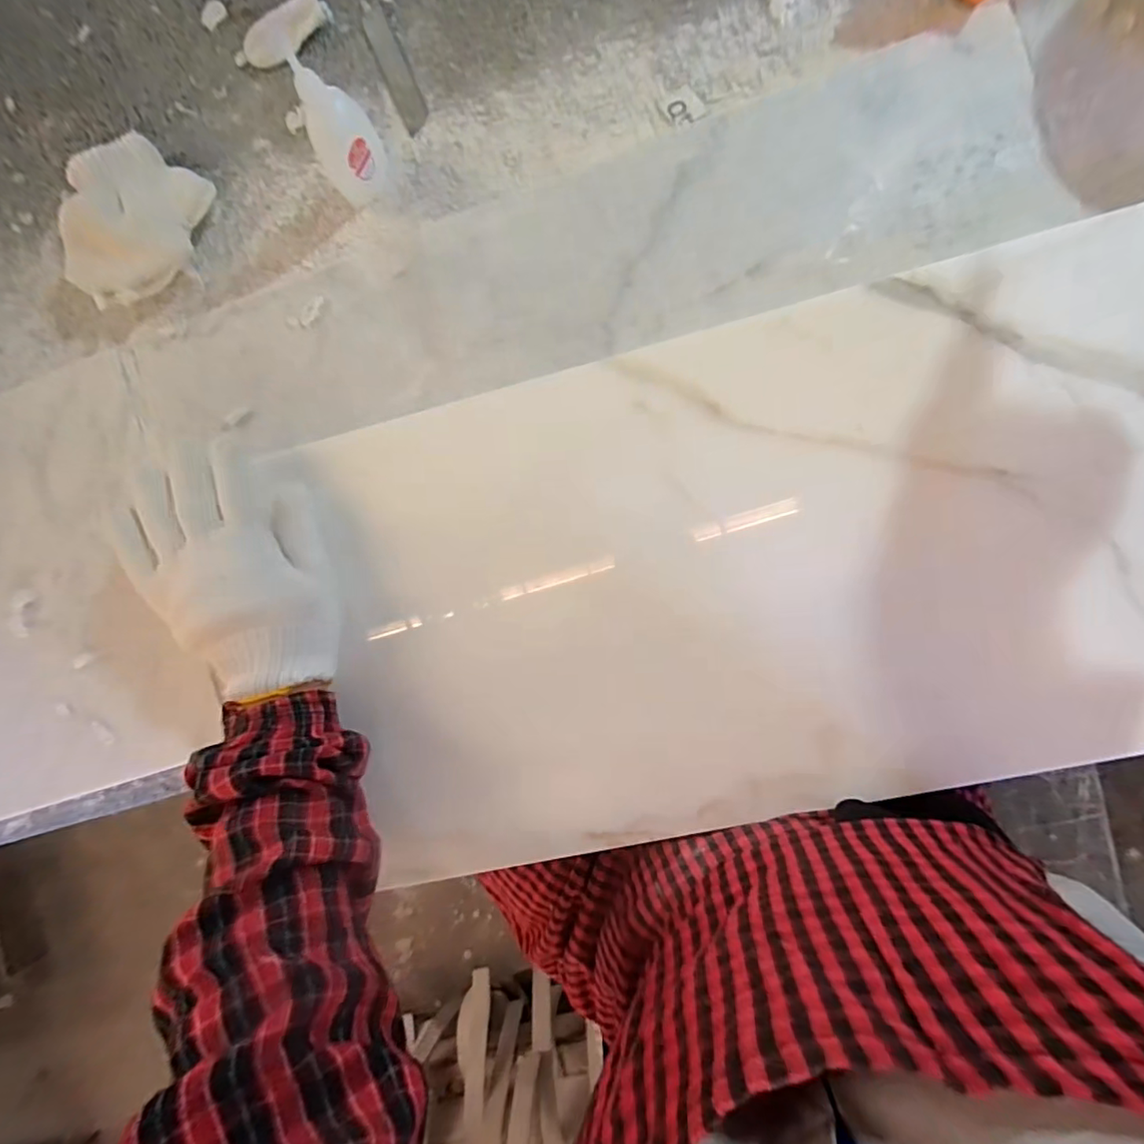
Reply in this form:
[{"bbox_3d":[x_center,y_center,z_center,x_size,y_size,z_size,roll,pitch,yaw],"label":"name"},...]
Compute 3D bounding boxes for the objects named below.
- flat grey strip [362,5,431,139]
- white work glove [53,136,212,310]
[{"bbox_3d":[-0.122,-0.348,0.372,0.019,0.004,0.093,-24,86,5],"label":"flat grey strip"},{"bbox_3d":[-0.305,-0.239,0.370,0.082,0.031,0.106,34,92,6],"label":"white work glove"}]

